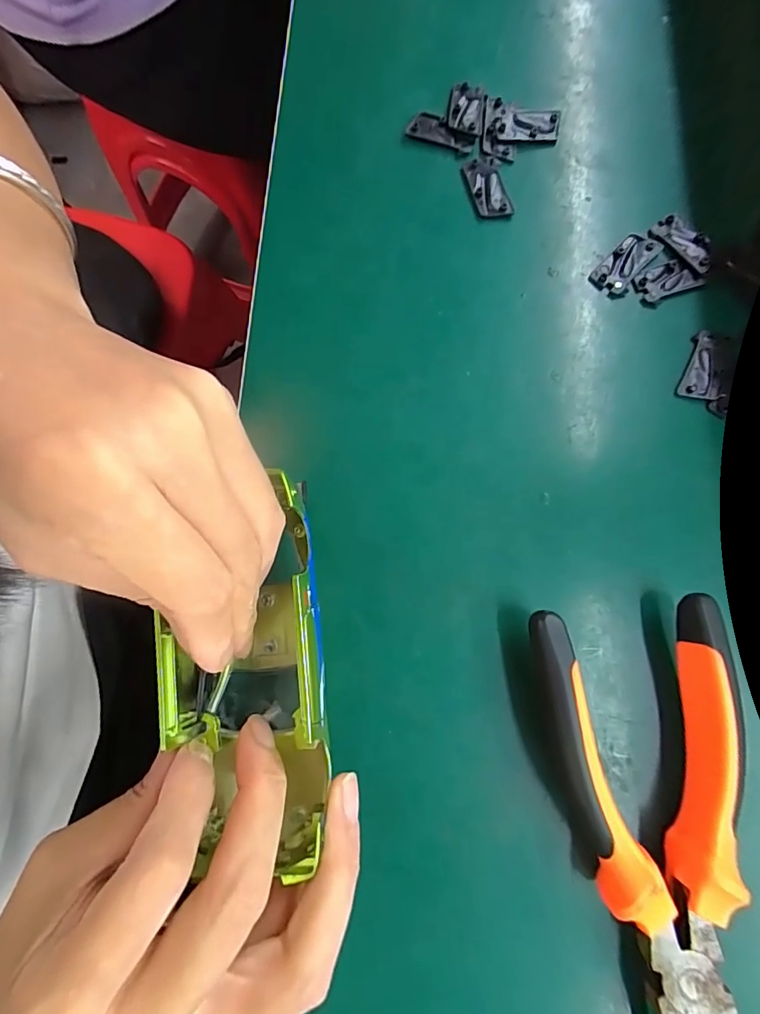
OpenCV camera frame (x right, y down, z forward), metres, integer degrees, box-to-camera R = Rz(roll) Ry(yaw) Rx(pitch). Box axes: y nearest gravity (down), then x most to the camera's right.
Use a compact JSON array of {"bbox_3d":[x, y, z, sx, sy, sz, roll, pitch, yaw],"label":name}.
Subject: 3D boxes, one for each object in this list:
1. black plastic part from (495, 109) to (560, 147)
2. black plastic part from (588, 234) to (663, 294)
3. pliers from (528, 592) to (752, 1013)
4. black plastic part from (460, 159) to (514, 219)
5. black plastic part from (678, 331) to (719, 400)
[{"bbox_3d":[0.073,-0.188,0.233,0.031,0.004,0.018,-1,79,-1],"label":"black plastic part"},{"bbox_3d":[0.116,-0.115,0.220,0.016,0.004,0.034,44,81,7],"label":"black plastic part"},{"bbox_3d":[0.101,0.130,0.164,0.064,0.025,0.184,-6,79,-2],"label":"pliers"},{"bbox_3d":[0.052,-0.154,0.227,0.015,0.004,0.034,-19,80,-5],"label":"black plastic part"},{"bbox_3d":[0.144,-0.064,0.210,0.015,0.004,0.032,16,79,2],"label":"black plastic part"}]

